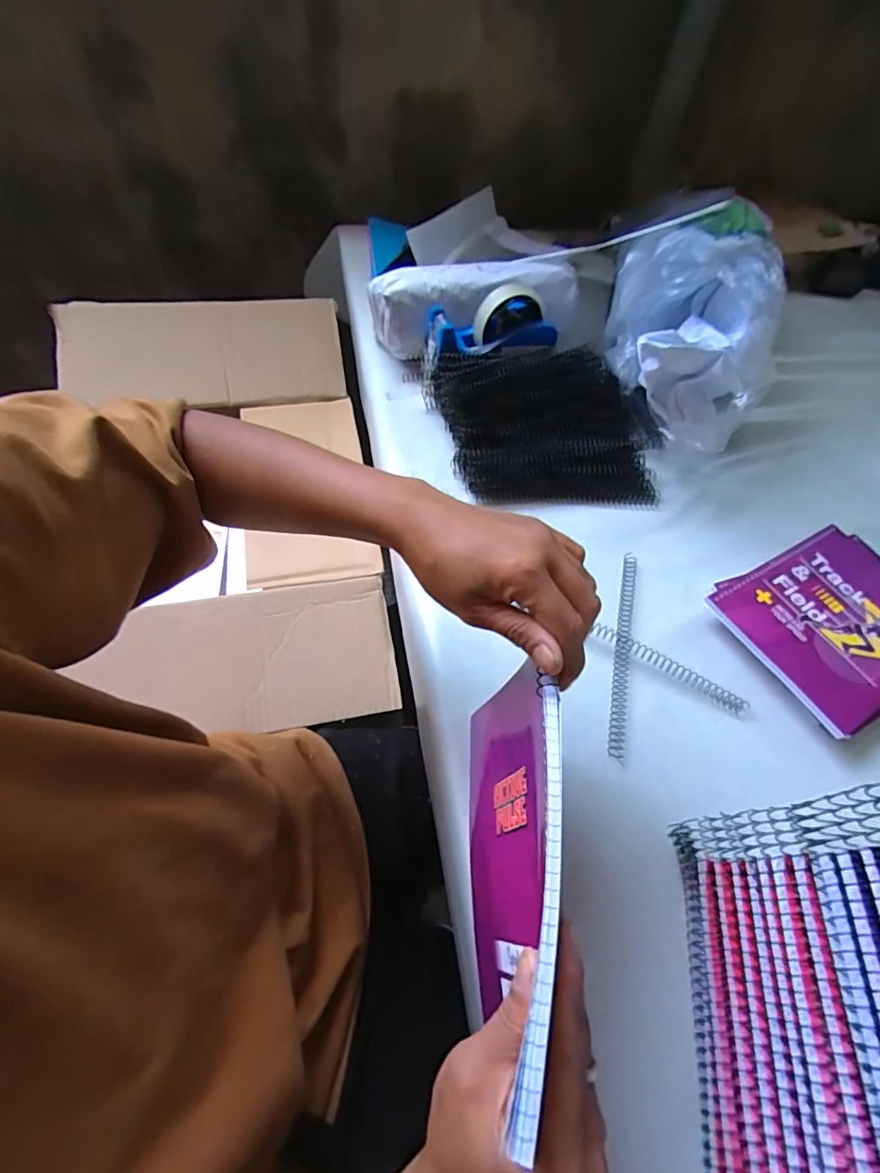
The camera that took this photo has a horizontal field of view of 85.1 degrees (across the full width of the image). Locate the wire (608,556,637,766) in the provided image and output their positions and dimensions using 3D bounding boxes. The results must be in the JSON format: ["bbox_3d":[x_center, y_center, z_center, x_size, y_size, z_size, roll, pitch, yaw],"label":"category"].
[{"bbox_3d":[0.166,0.053,0.431,0.015,0.008,0.204,15,56,6],"label":"wire"}]

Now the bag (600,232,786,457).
[{"bbox_3d":[0.264,-0.284,0.521,0.144,0.133,0.253,14,56,5],"label":"bag"}]

